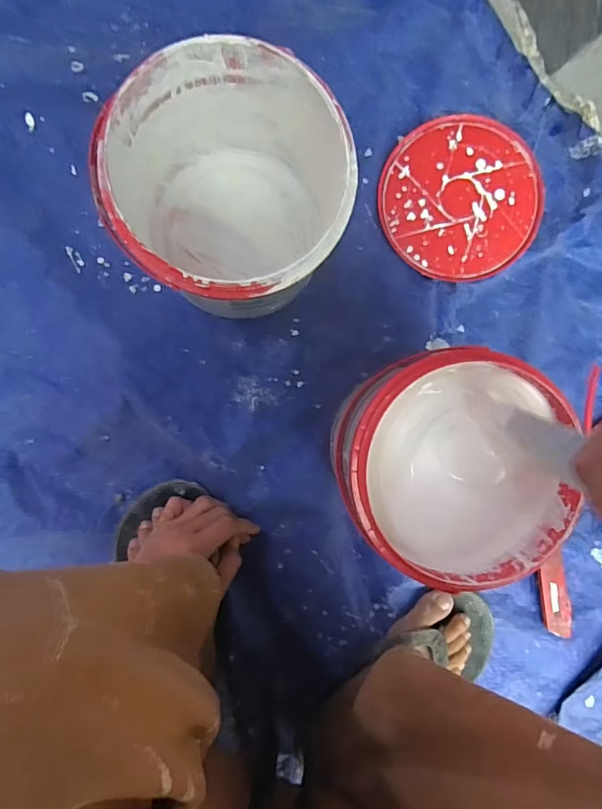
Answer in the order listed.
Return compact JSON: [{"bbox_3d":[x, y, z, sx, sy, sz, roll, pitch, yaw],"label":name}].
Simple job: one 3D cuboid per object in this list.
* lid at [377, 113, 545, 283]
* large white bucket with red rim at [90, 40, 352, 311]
[{"bbox_3d":[0.181,-0.231,0.538,0.173,0.015,0.177,0,92,-4],"label":"lid"},{"bbox_3d":[-0.058,-0.180,0.436,0.181,0.174,0.192,0,92,-4],"label":"large white bucket with red rim"}]

